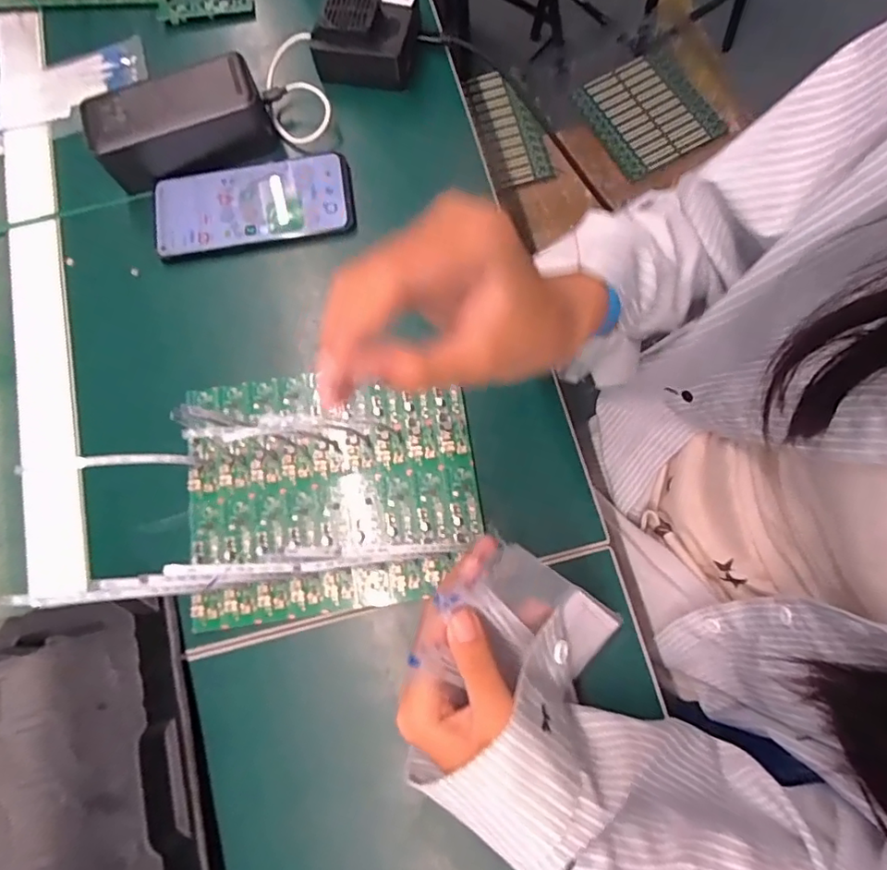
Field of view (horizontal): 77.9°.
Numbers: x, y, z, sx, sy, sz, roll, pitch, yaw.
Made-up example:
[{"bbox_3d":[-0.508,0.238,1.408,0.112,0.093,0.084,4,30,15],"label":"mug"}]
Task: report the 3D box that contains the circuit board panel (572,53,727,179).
[{"bbox_3d":[0.318,-0.510,0.865,0.164,0.011,0.194,-28,77,3],"label":"circuit board panel"}]

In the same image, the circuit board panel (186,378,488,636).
[{"bbox_3d":[-0.077,0.035,0.376,0.192,0.012,0.163,-8,76,2],"label":"circuit board panel"}]

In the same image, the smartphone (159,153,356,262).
[{"bbox_3d":[-0.152,-0.186,0.438,0.156,0.012,0.075,-10,76,2],"label":"smartphone"}]

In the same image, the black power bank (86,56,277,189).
[{"bbox_3d":[-0.208,-0.248,0.436,0.132,0.045,0.055,-18,74,-3],"label":"black power bank"}]

